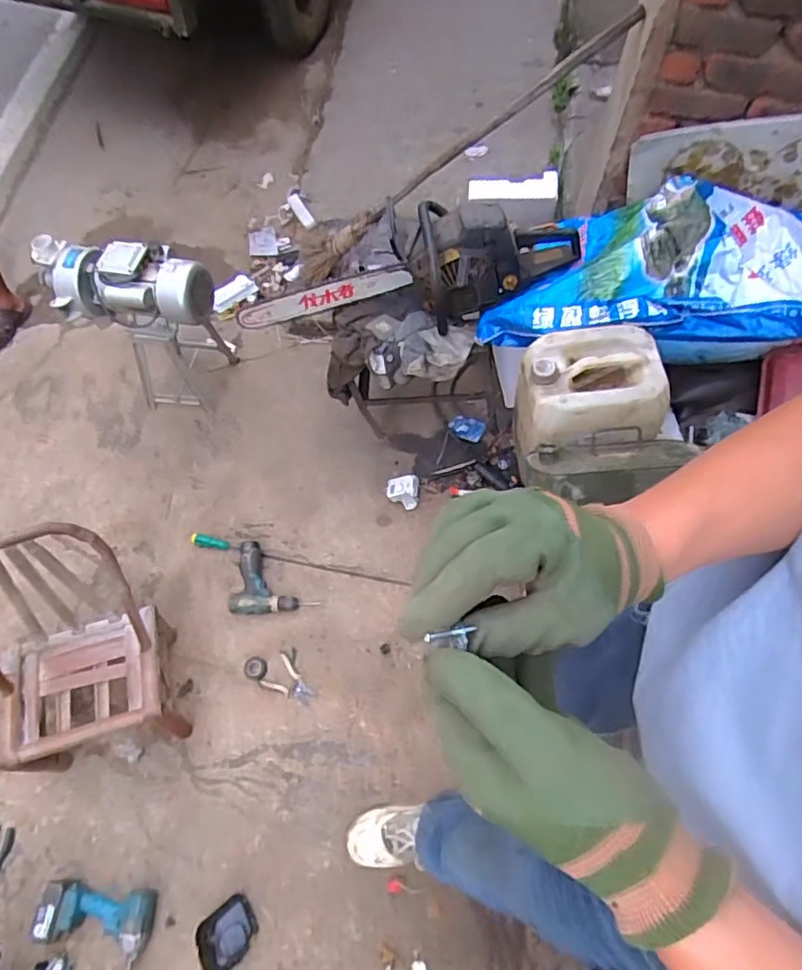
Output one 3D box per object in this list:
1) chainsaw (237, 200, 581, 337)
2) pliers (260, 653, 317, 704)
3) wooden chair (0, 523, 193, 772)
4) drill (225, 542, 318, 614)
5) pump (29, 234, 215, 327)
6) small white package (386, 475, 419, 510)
[{"bbox_3d":[-0.018,-0.500,1.448,0.840,0.235,0.217,-6,61,19],"label":"chainsaw"},{"bbox_3d":[-0.274,0.495,1.500,0.138,0.020,0.091,34,69,15],"label":"pliers"},{"bbox_3d":[-0.744,0.390,1.350,0.362,0.493,0.392,-14,65,-6],"label":"wooden chair"},{"bbox_3d":[-0.342,0.245,1.621,0.221,0.047,0.196,-1,64,0],"label":"drill"},{"bbox_3d":[-0.750,-0.536,1.638,0.439,0.188,0.189,11,65,5],"label":"pump"},{"bbox_3d":[0.006,0.017,1.653,0.093,0.062,0.084,0,62,3],"label":"small white package"}]

